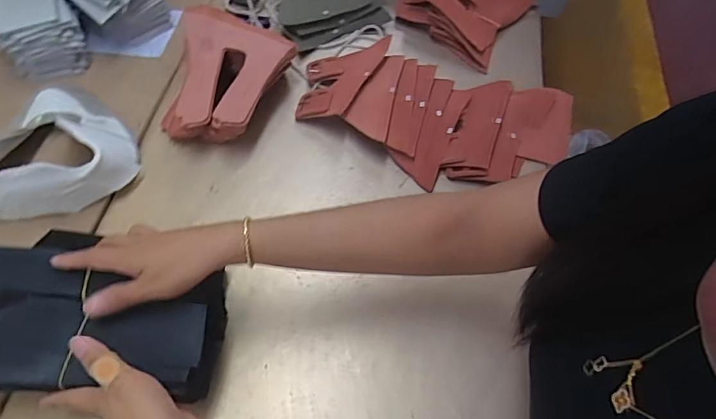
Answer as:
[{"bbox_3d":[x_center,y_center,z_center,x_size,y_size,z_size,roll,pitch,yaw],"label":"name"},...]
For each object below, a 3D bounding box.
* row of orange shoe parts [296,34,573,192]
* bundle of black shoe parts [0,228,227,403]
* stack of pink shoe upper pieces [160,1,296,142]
[{"bbox_3d":[0.103,-0.137,0.655,0.361,0.039,0.219,18,60,9],"label":"row of orange shoe parts"},{"bbox_3d":[-0.237,0.105,0.445,0.212,0.087,0.126,9,58,-11],"label":"bundle of black shoe parts"},{"bbox_3d":[-0.167,-0.177,0.646,0.152,0.076,0.199,6,59,2],"label":"stack of pink shoe upper pieces"}]

